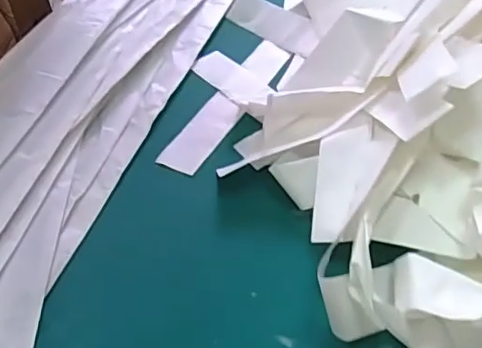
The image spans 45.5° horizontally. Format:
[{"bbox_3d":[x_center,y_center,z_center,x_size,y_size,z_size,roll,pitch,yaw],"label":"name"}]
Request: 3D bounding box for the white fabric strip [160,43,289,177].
[{"bbox_3d":[-0.010,-0.079,0.627,0.046,0.004,0.229,21,50,21],"label":"white fabric strip"}]

